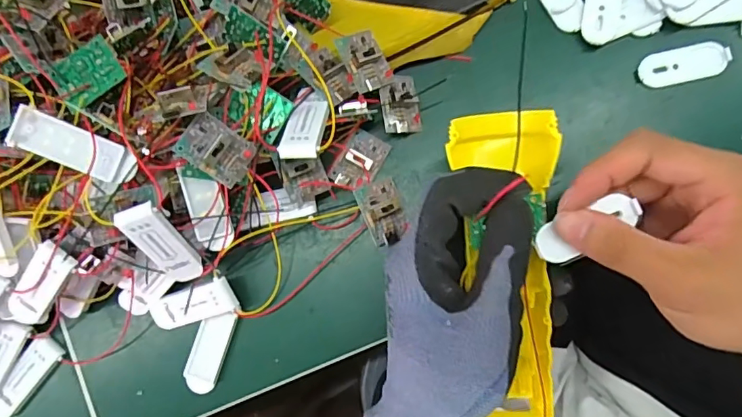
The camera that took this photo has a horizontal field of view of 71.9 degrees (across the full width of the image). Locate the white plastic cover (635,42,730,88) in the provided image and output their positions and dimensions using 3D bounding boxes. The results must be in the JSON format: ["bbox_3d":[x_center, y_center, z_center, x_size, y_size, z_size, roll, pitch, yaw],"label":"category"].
[{"bbox_3d":[0.181,-0.083,0.294,0.049,0.004,0.020,-10,83,6],"label":"white plastic cover"}]

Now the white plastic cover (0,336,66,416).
[{"bbox_3d":[-0.221,0.109,0.326,0.019,0.010,0.057,36,90,9],"label":"white plastic cover"}]

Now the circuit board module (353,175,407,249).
[{"bbox_3d":[0.008,0.002,0.303,0.023,0.017,0.036,-22,82,4],"label":"circuit board module"}]

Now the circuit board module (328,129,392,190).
[{"bbox_3d":[-0.007,-0.028,0.306,0.024,0.010,0.034,31,89,9],"label":"circuit board module"}]

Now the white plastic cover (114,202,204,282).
[{"bbox_3d":[-0.109,0.019,0.271,0.019,0.060,0.008,-19,46,4],"label":"white plastic cover"}]

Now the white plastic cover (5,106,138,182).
[{"bbox_3d":[-0.146,-0.030,0.252,0.056,0.008,0.020,23,92,-14],"label":"white plastic cover"}]

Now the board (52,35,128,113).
[{"bbox_3d":[-0.141,-0.067,0.257,0.033,0.005,0.027,-39,87,-3],"label":"board"}]

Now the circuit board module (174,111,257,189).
[{"bbox_3d":[-0.077,-0.030,0.261,0.035,0.011,0.027,33,78,-27],"label":"circuit board module"}]

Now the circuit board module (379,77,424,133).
[{"bbox_3d":[0.017,-0.062,0.304,0.022,0.012,0.034,-10,83,6],"label":"circuit board module"}]

